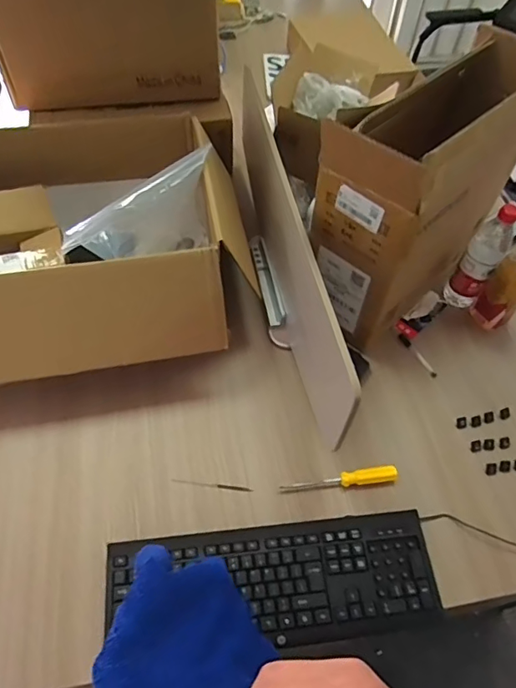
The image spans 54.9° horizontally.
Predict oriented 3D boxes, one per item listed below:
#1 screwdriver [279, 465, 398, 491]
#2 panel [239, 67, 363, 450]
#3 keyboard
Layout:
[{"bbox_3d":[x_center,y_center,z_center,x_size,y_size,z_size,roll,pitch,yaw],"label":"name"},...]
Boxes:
[{"bbox_3d":[0.128,0.212,0.771,0.181,0.019,0.024,-6,56,-7],"label":"screwdriver"},{"bbox_3d":[0.045,-0.194,0.905,0.030,0.258,0.801,-8,56,-8],"label":"panel"},{"bbox_3d":[0.024,0.318,0.682,0.441,0.034,0.146,-4,56,-5],"label":"keyboard"}]

